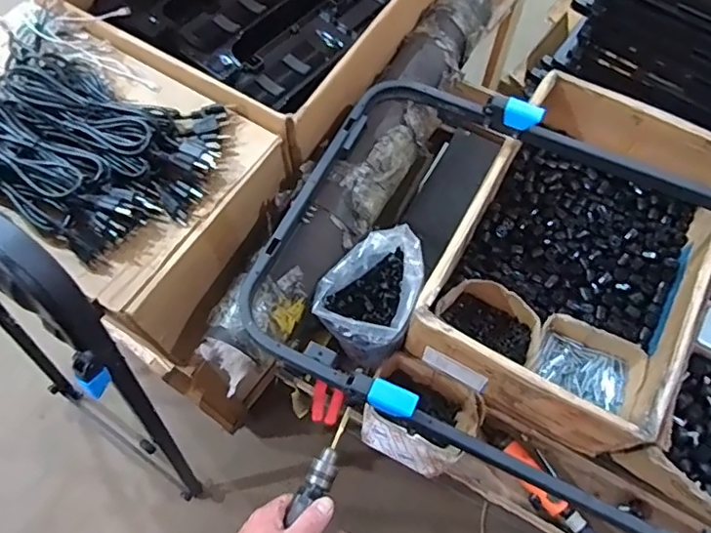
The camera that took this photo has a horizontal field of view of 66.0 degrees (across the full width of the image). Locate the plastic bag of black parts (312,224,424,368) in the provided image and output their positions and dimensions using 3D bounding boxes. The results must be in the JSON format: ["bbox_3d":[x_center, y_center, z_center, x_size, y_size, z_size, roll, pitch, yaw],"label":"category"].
[{"bbox_3d":[0.026,0.043,0.864,0.141,0.137,0.187,21,67,10],"label":"plastic bag of black parts"}]

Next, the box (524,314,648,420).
[{"bbox_3d":[0.353,0.155,0.856,0.156,0.072,0.127,28,68,13],"label":"box"}]

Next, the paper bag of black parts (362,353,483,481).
[{"bbox_3d":[0.097,0.236,0.858,0.170,0.093,0.153,32,69,14],"label":"paper bag of black parts"}]

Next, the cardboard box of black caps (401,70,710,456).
[{"bbox_3d":[0.353,-0.022,0.878,0.341,0.161,0.527,28,68,13],"label":"cardboard box of black caps"}]

